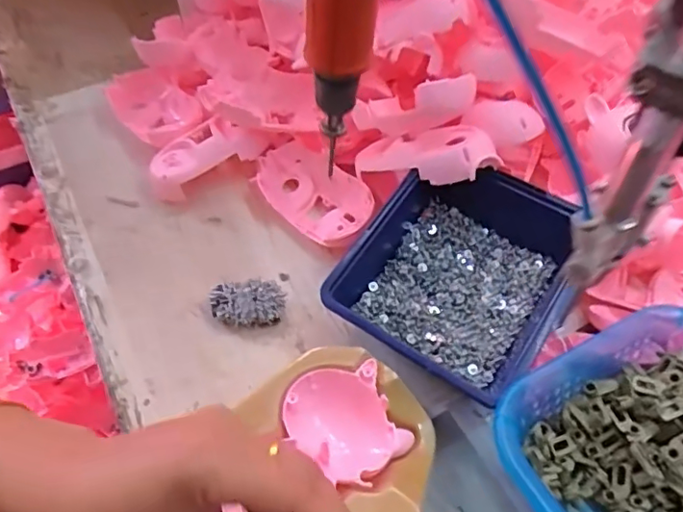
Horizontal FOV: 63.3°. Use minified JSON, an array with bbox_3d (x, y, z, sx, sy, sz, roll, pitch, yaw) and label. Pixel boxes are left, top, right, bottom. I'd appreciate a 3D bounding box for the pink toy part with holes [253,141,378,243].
[{"bbox_3d":[-0.024,-0.052,0.487,0.066,0.028,0.117,-38,60,-8],"label":"pink toy part with holes"}]

